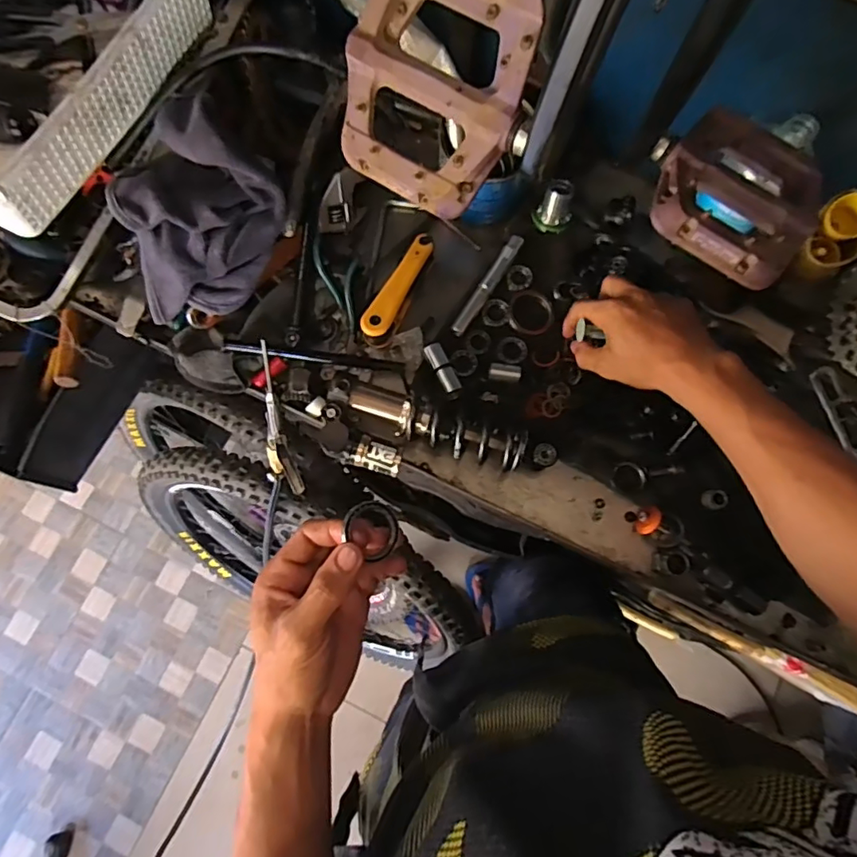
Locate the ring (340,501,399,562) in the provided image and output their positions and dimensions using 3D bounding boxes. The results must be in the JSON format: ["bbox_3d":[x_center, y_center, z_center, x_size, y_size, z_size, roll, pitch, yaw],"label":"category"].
[{"bbox_3d":[-0.036,0.066,0.367,0.041,0.005,0.036,50,59,-9],"label":"ring"}]

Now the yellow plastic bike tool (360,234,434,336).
[{"bbox_3d":[-0.029,-0.150,0.580,0.028,0.037,0.129,29,81,5],"label":"yellow plastic bike tool"}]

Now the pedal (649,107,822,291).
[{"bbox_3d":[0.189,-0.149,0.337,0.101,0.027,0.108,29,79,6],"label":"pedal"}]

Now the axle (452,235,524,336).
[{"bbox_3d":[0.065,-0.159,0.601,0.015,0.010,0.132,33,81,5],"label":"axle"}]

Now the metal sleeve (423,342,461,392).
[{"bbox_3d":[0.015,-0.063,0.577,0.020,0.019,0.057,-25,81,-5],"label":"metal sleeve"}]

